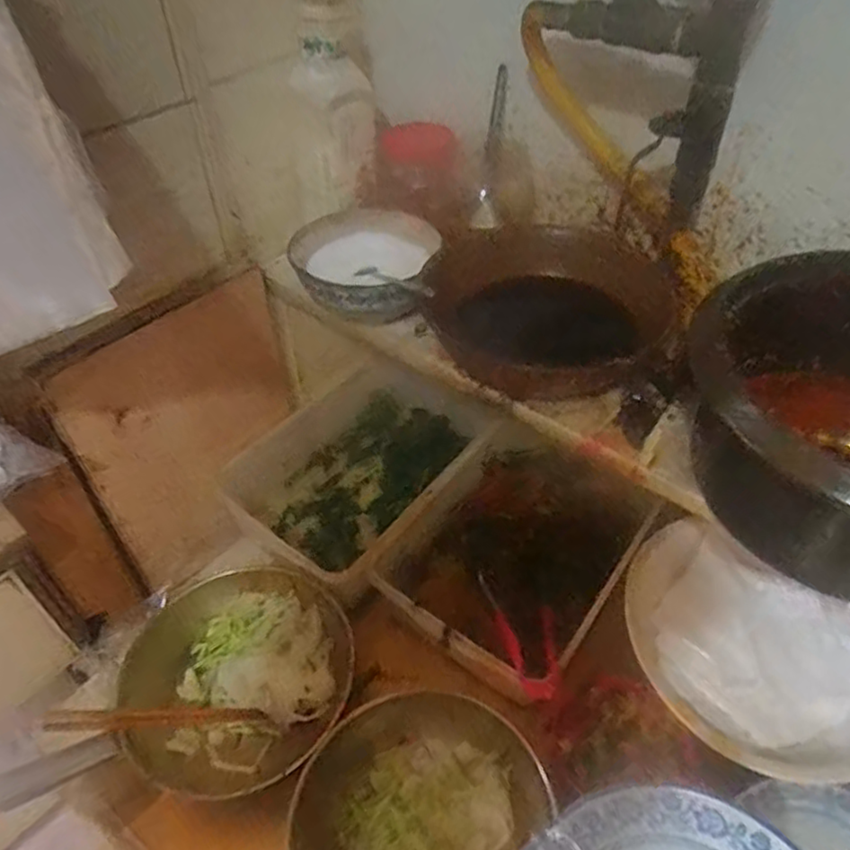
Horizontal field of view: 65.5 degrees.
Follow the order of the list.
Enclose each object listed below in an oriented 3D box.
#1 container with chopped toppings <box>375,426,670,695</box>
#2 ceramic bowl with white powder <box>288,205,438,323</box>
[{"bbox_3d":[0.111,0.146,0.741,0.214,0.117,0.309,29,53,28],"label":"container with chopped toppings"},{"bbox_3d":[-0.057,-0.153,0.627,0.125,0.055,0.128,5,45,8],"label":"ceramic bowl with white powder"}]

